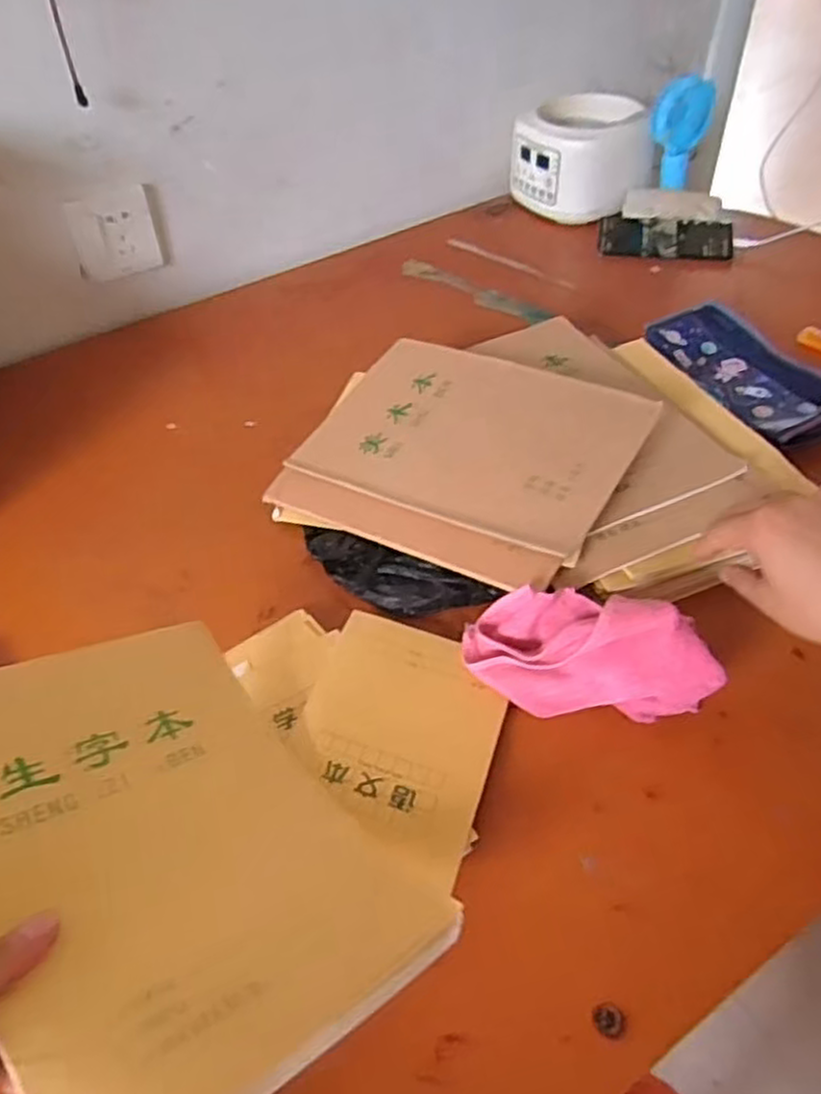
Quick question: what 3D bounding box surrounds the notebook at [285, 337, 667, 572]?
[{"bbox_3d":[0.048,-0.093,0.608,0.254,0.009,0.173,21,60,27],"label":"notebook"}]

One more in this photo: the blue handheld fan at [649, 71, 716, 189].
[{"bbox_3d":[0.311,-0.473,0.872,0.065,0.131,0.028,8,48,11],"label":"blue handheld fan"}]

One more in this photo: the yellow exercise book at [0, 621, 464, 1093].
[{"bbox_3d":[-0.119,0.144,0.373,0.184,0.031,0.244,-14,45,-44],"label":"yellow exercise book"}]

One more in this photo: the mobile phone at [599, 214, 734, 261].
[{"bbox_3d":[0.296,-0.362,0.871,0.150,0.011,0.070,11,62,16],"label":"mobile phone"}]

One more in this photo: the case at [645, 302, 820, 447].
[{"bbox_3d":[0.302,-0.158,0.682,0.089,0.030,0.187,-21,49,-15],"label":"case"}]

